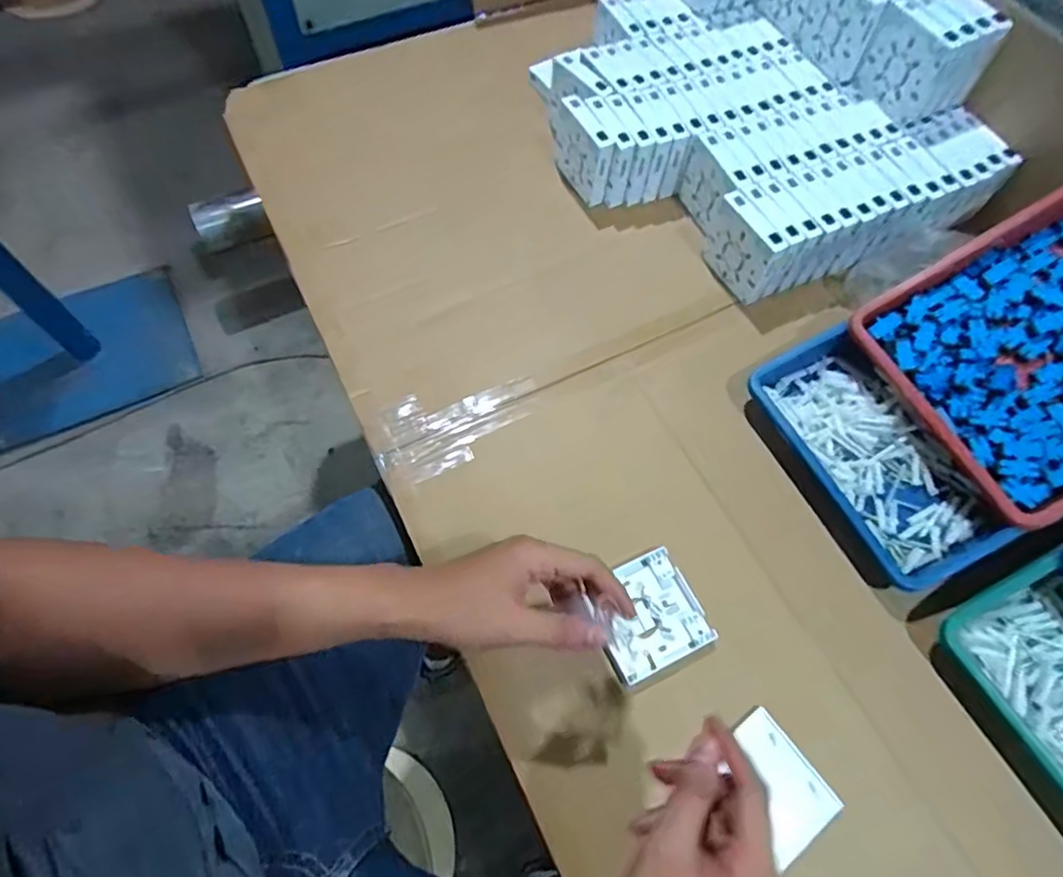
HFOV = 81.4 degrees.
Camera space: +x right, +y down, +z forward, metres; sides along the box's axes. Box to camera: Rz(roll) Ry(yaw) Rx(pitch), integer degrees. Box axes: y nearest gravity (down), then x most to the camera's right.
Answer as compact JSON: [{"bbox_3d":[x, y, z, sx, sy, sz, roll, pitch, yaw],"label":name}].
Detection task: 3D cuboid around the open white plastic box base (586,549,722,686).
[{"bbox_3d":[0.097,0.148,0.522,0.087,0.010,0.087,-23,66,-12],"label":"open white plastic box base"}]

